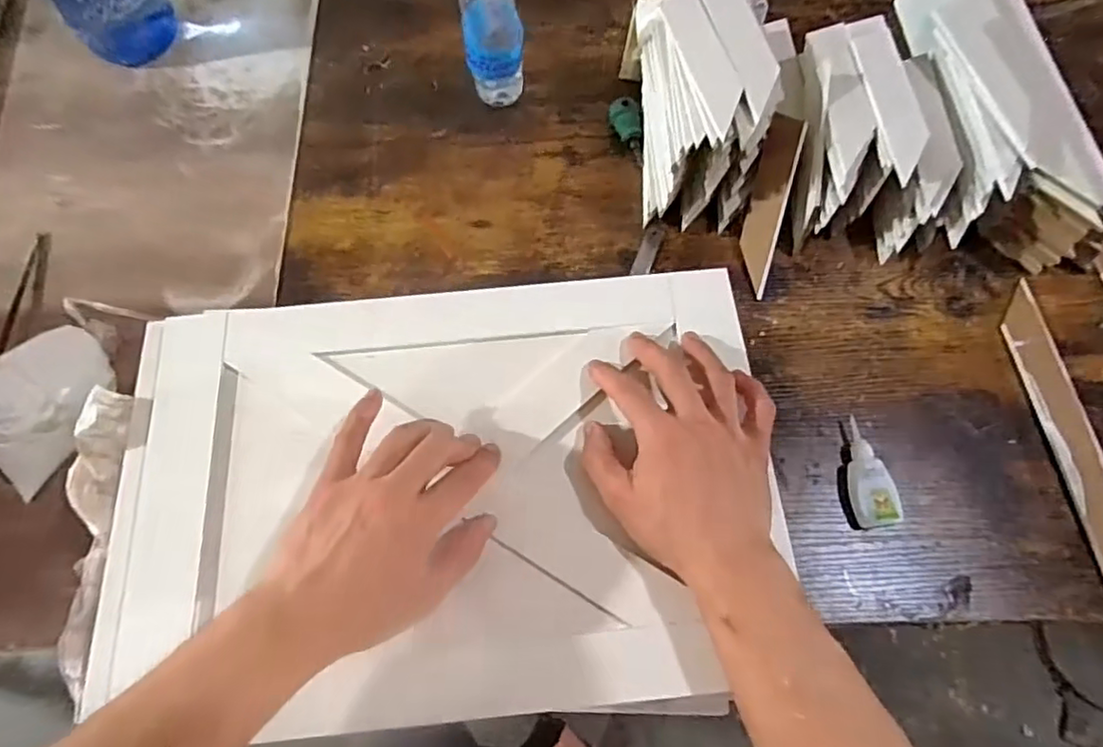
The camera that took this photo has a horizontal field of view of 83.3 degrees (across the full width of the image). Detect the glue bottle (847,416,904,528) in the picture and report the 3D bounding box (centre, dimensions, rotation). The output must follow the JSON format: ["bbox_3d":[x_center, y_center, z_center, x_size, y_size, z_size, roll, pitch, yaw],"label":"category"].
[{"bbox_3d":[0.272,0.089,0.545,0.038,0.030,0.090,-8,69,-2],"label":"glue bottle"}]

